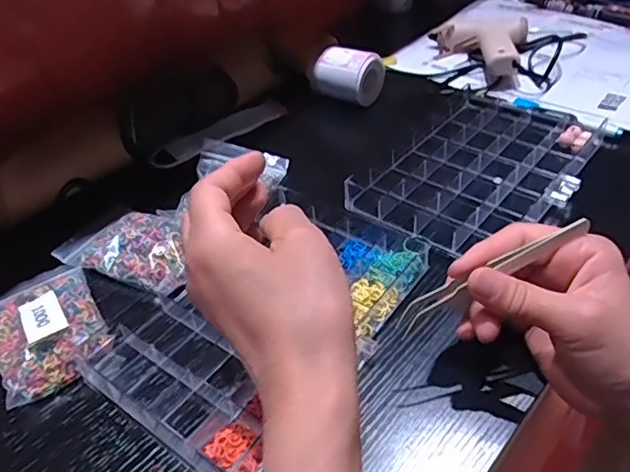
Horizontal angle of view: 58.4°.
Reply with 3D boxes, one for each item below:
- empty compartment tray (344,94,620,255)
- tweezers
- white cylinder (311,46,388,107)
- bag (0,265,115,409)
[{"bbox_3d":[0.146,-0.065,0.494,0.217,0.027,0.148,-35,49,-29],"label":"empty compartment tray"},{"bbox_3d":[0.098,0.021,0.315,0.121,0.008,0.016,-29,48,4],"label":"tweezers"},{"bbox_3d":[0.034,-0.173,0.602,0.072,0.050,0.046,16,46,23],"label":"white cylinder"},{"bbox_3d":[-0.185,0.059,0.387,0.073,0.020,0.100,-29,46,-24],"label":"bag"}]

